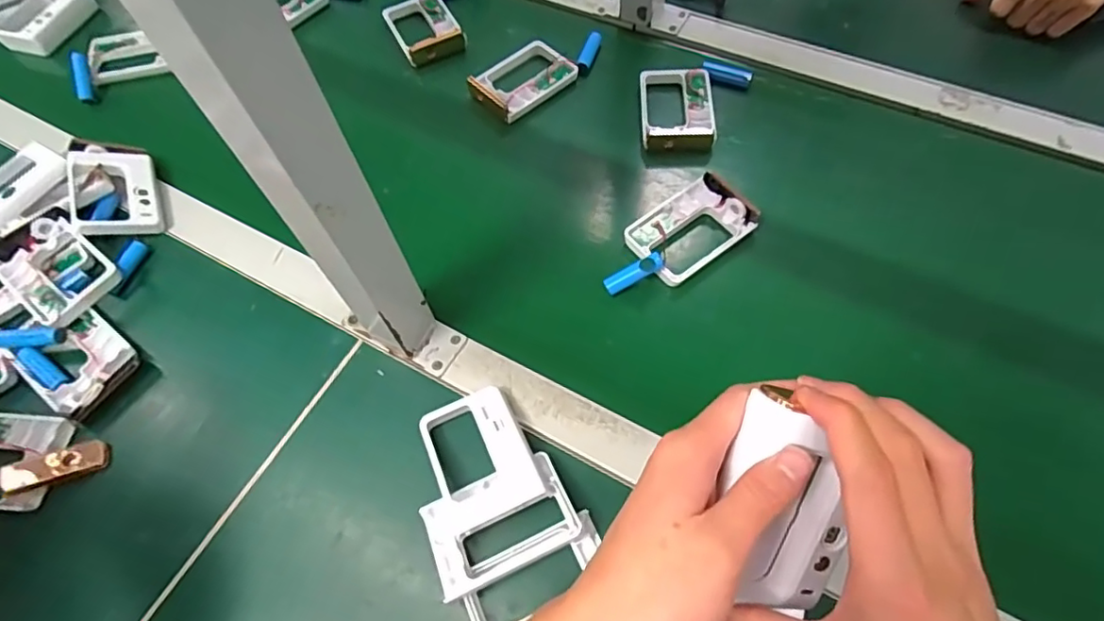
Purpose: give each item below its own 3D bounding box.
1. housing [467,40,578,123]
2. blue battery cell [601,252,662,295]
[{"bbox_3d":[-0.033,-0.235,0.600,0.103,0.020,0.073,-40,66,-17],"label":"housing"},{"bbox_3d":[0.065,-0.030,0.471,0.050,0.018,0.014,-24,63,-9],"label":"blue battery cell"}]

